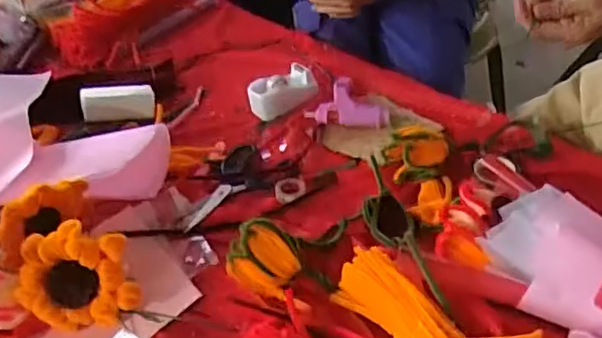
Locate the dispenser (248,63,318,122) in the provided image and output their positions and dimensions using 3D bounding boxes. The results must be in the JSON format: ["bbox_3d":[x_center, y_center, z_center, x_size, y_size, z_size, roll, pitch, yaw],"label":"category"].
[{"bbox_3d":[-0.027,-0.116,0.954,0.104,0.042,0.053,-25,39,-20],"label":"dispenser"}]

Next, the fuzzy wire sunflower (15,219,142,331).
[{"bbox_3d":[-0.224,0.107,0.634,0.112,0.107,0.024,-11,8,0],"label":"fuzzy wire sunflower"}]

